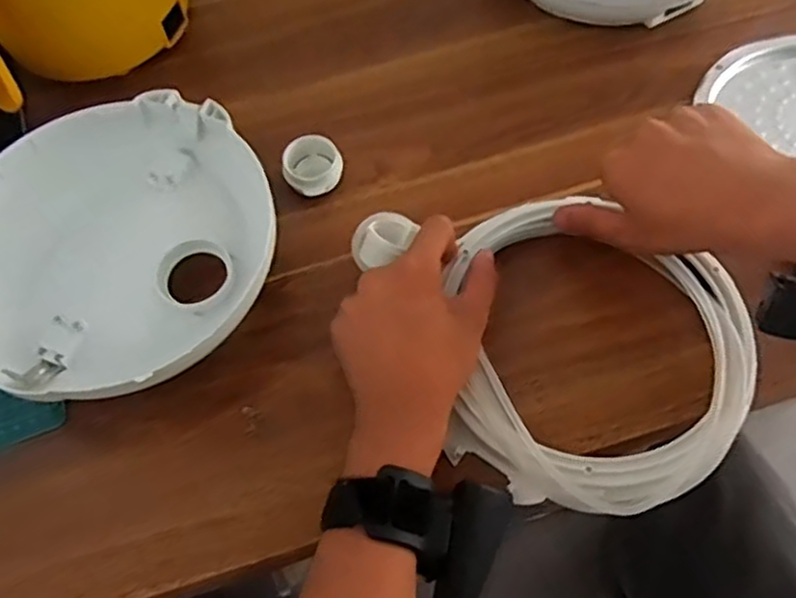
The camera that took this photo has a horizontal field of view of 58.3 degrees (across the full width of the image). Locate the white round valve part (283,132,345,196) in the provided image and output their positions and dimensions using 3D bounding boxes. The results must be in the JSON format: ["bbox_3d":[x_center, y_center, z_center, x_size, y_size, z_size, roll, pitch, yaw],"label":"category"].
[{"bbox_3d":[-0.061,-0.096,0.516,0.041,0.023,0.042,-2,61,3],"label":"white round valve part"}]

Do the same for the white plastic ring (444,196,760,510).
[{"bbox_3d":[0.124,0.027,0.428,0.175,0.026,0.191,-2,61,3],"label":"white plastic ring"}]

